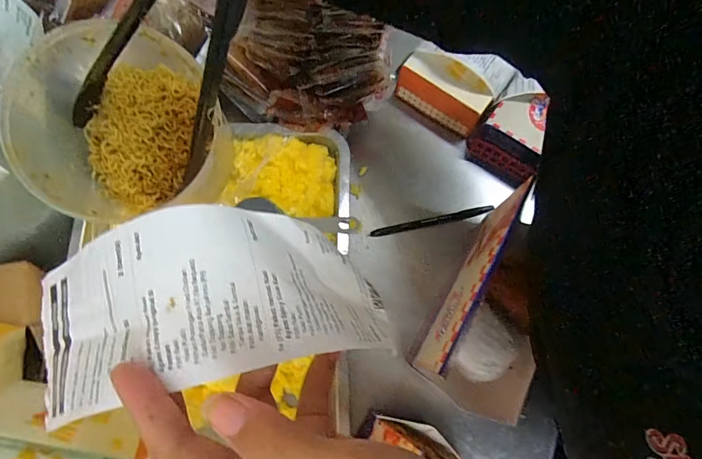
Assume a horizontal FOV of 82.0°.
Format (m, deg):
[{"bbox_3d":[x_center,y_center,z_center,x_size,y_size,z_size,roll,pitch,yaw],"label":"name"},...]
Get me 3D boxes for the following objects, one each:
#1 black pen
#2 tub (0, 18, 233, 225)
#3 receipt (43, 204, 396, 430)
[{"bbox_3d":[0.095,-0.010,0.478,0.146,0.008,0.010,-12,75,-4],"label":"black pen"},{"bbox_3d":[-0.208,-0.093,0.388,0.160,0.137,0.126,-29,76,-8],"label":"tub"},{"bbox_3d":[-0.071,0.034,0.199,0.169,0.062,0.077,-12,75,-4],"label":"receipt"}]

